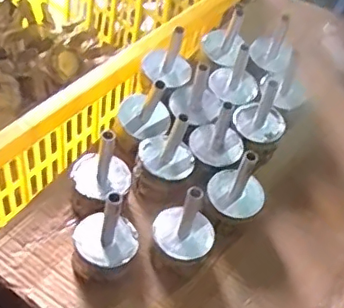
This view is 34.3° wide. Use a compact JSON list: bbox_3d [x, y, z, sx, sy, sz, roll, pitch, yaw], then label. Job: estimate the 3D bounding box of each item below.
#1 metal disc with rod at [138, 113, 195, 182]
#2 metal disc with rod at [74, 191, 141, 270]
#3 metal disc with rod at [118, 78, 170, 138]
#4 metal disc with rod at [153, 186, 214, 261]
[{"bbox_3d":[-0.004,-0.016,0.596,0.061,0.070,0.054,6,52,-1],"label":"metal disc with rod"},{"bbox_3d":[-0.062,0.074,0.529,0.062,0.092,0.057,8,52,1],"label":"metal disc with rod"},{"bbox_3d":[-0.029,-0.060,0.625,0.059,0.063,0.056,3,52,-3],"label":"metal disc with rod"},{"bbox_3d":[0.013,0.062,0.537,0.060,0.070,0.053,29,55,17],"label":"metal disc with rod"}]

